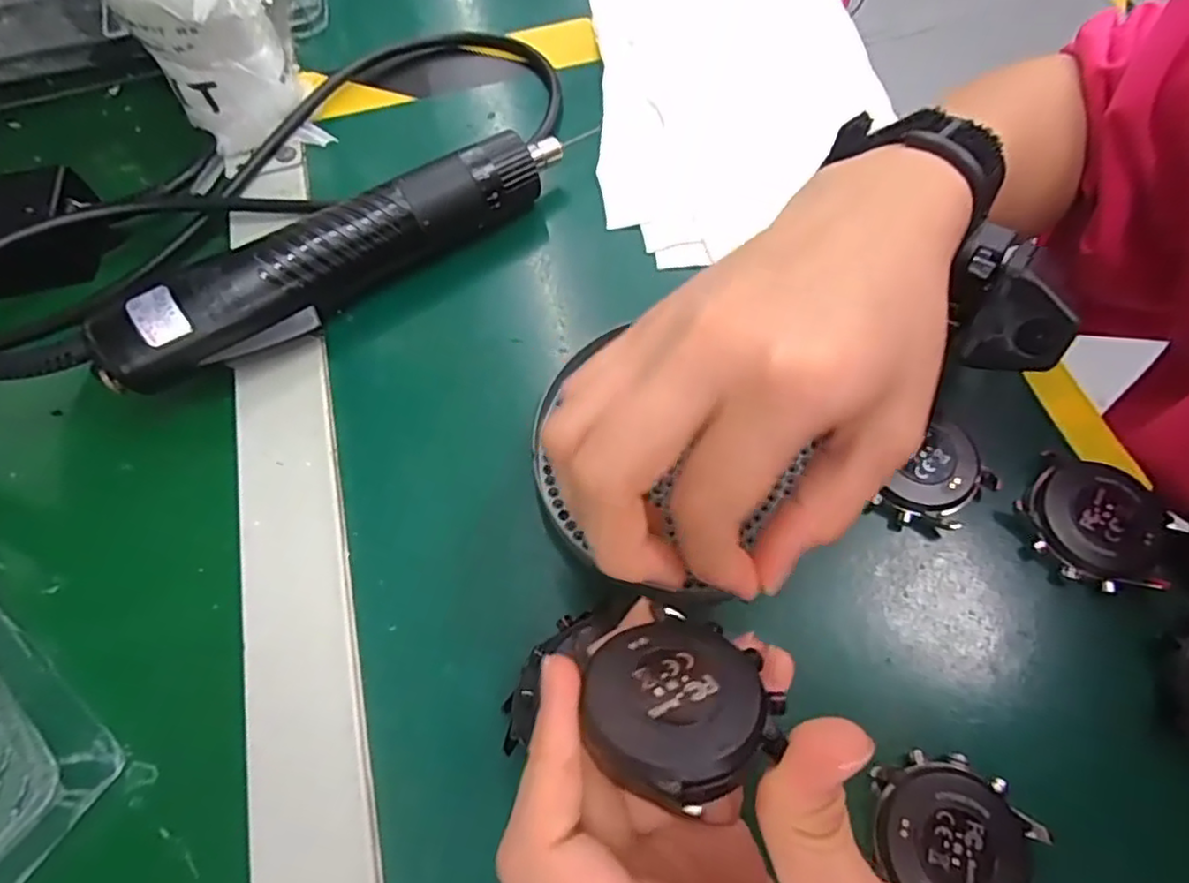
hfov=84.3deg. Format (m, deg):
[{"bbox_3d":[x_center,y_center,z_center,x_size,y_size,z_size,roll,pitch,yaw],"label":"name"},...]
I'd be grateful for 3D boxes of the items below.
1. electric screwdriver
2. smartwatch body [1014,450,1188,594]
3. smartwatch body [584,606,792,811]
[{"bbox_3d":[-0.103,-0.082,0.290,0.212,0.043,0.031,-33,69,-14],"label":"electric screwdriver"},{"bbox_3d":[0.185,0.030,0.240,0.050,0.012,0.044,25,67,11],"label":"smartwatch body"},{"bbox_3d":[0.020,0.063,0.158,0.043,0.012,0.045,-15,37,-22],"label":"smartwatch body"}]

